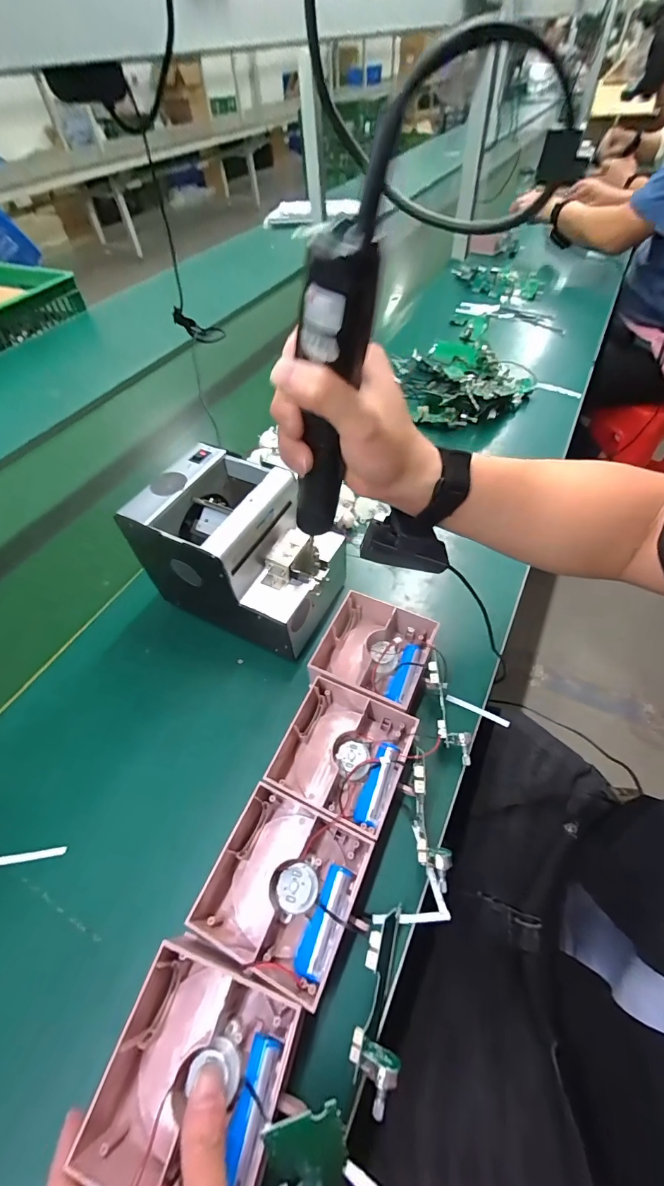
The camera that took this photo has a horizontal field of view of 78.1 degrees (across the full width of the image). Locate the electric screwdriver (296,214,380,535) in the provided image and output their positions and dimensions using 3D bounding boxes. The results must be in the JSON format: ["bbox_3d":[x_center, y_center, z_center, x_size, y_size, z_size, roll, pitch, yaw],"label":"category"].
[{"bbox_3d":[-0.004,-0.115,0.272,0.040,0.203,0.029,-33,70,-19],"label":"electric screwdriver"}]

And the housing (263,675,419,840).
[{"bbox_3d":[0.010,0.138,0.361,0.105,0.039,0.105,20,57,17],"label":"housing"}]

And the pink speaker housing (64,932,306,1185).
[{"bbox_3d":[-0.083,0.294,0.255,0.109,0.051,0.107,11,55,11],"label":"pink speaker housing"}]

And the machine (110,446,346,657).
[{"bbox_3d":[-0.090,-0.041,0.437,0.172,0.152,0.124,22,58,19],"label":"machine"}]

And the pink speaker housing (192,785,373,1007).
[{"bbox_3d":[-0.036,0.216,0.306,0.108,0.036,0.102,16,56,15],"label":"pink speaker housing"}]

